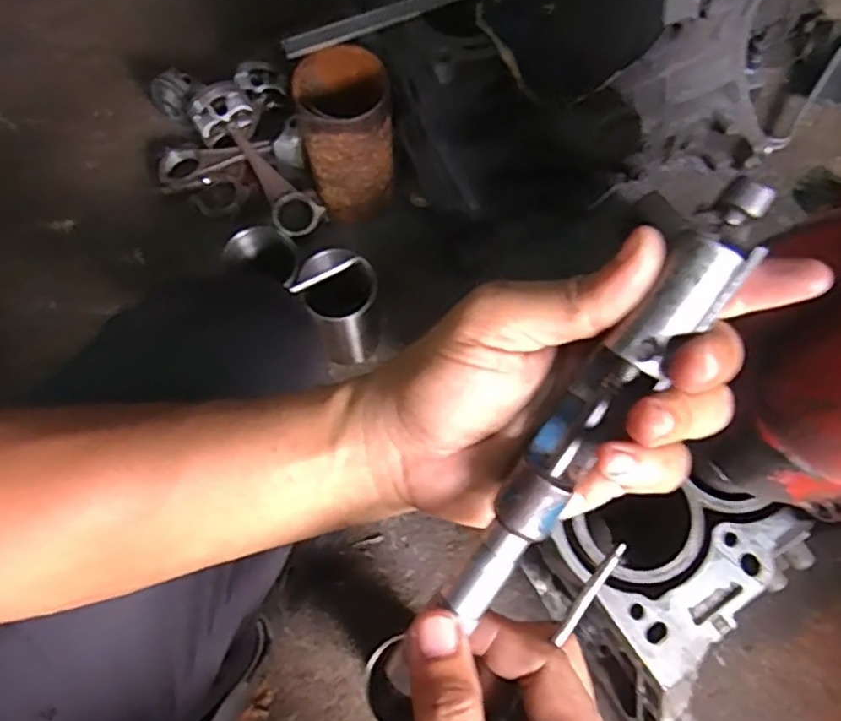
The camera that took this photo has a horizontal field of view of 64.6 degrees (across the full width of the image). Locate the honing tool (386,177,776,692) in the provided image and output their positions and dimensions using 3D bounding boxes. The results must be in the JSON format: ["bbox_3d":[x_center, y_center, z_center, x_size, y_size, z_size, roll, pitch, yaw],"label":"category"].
[{"bbox_3d":[0.049,0.030,0.220,0.021,0.022,0.197,35,101,10],"label":"honing tool"}]

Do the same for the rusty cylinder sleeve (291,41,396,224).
[{"bbox_3d":[-0.080,-0.248,0.756,0.093,0.195,0.102,-8,72,-3],"label":"rusty cylinder sleeve"}]

